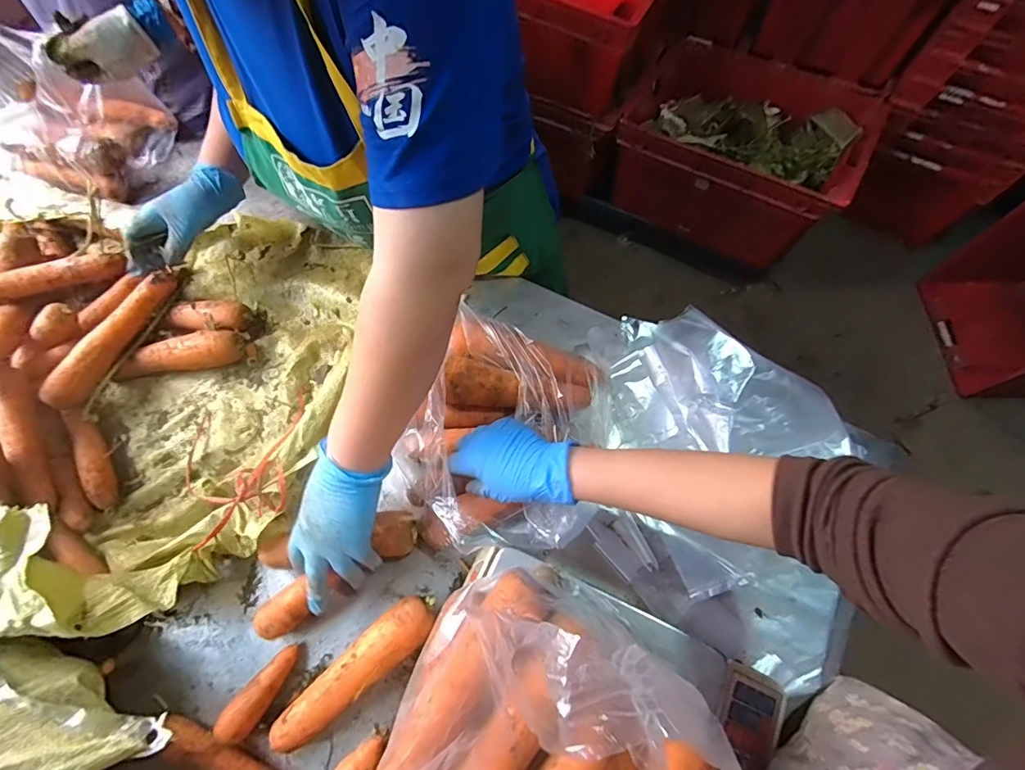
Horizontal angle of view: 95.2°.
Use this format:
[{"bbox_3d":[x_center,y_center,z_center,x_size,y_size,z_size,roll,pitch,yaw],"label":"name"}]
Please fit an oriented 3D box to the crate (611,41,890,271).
[{"bbox_3d":[0.655,-0.667,1.404,0.617,0.342,0.473,28,72,12],"label":"crate"}]

